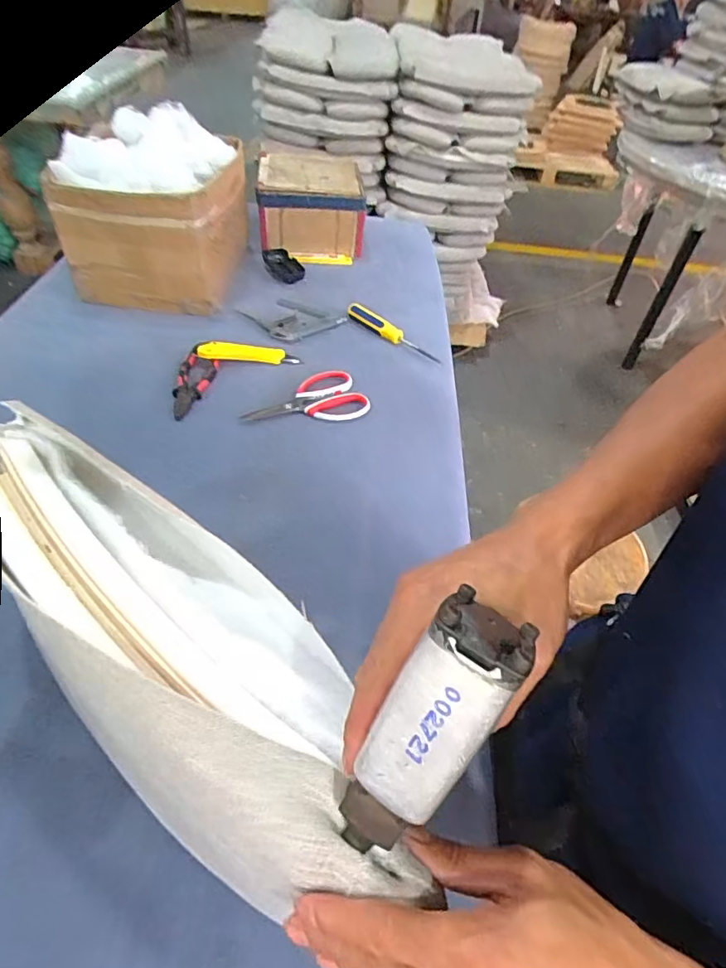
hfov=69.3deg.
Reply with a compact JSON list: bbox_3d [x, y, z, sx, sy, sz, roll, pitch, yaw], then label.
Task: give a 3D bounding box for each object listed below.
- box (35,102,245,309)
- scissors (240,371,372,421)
[{"bbox_3d":[-0.338,-0.470,0.913,0.240,0.237,0.281,14,46,7],"label":"box"},{"bbox_3d":[-0.087,-0.123,0.770,0.179,0.010,0.105,-13,49,-18],"label":"scissors"}]

